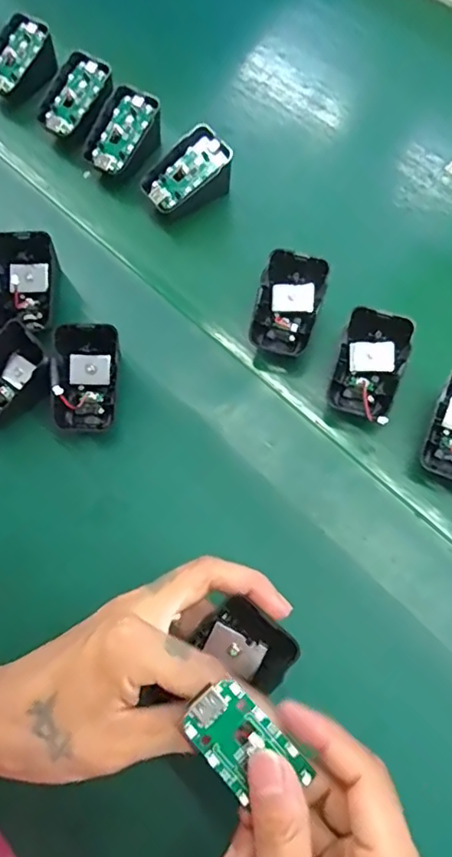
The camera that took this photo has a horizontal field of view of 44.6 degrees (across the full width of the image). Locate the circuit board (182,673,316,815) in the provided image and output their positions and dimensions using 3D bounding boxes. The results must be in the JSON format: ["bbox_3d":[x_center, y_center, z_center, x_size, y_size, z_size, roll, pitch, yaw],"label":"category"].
[{"bbox_3d":[0.008,0.137,0.236,0.031,0.004,0.059,-41,93,-12],"label":"circuit board"}]

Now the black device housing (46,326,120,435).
[{"bbox_3d":[-0.094,-0.033,0.365,0.044,0.019,0.071,9,103,0],"label":"black device housing"}]

